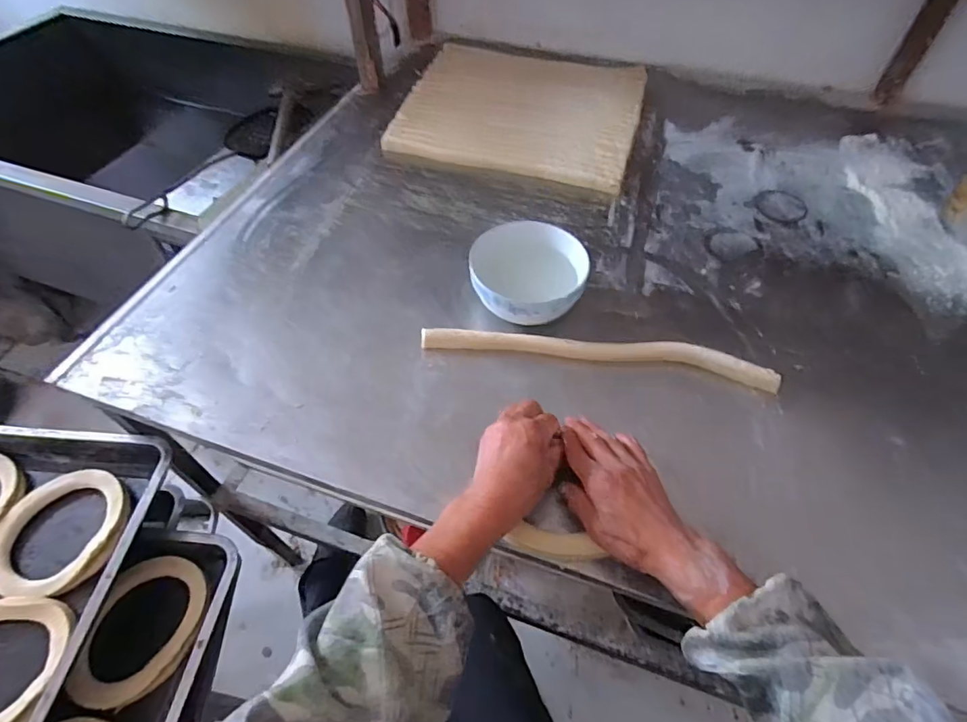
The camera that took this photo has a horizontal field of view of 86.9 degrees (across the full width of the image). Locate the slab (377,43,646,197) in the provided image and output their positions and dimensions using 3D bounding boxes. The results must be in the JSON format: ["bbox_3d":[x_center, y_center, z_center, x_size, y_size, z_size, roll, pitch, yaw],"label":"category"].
[{"bbox_3d":[0.078,-0.525,1.048,0.466,0.030,0.475,13,54,11],"label":"slab"}]

